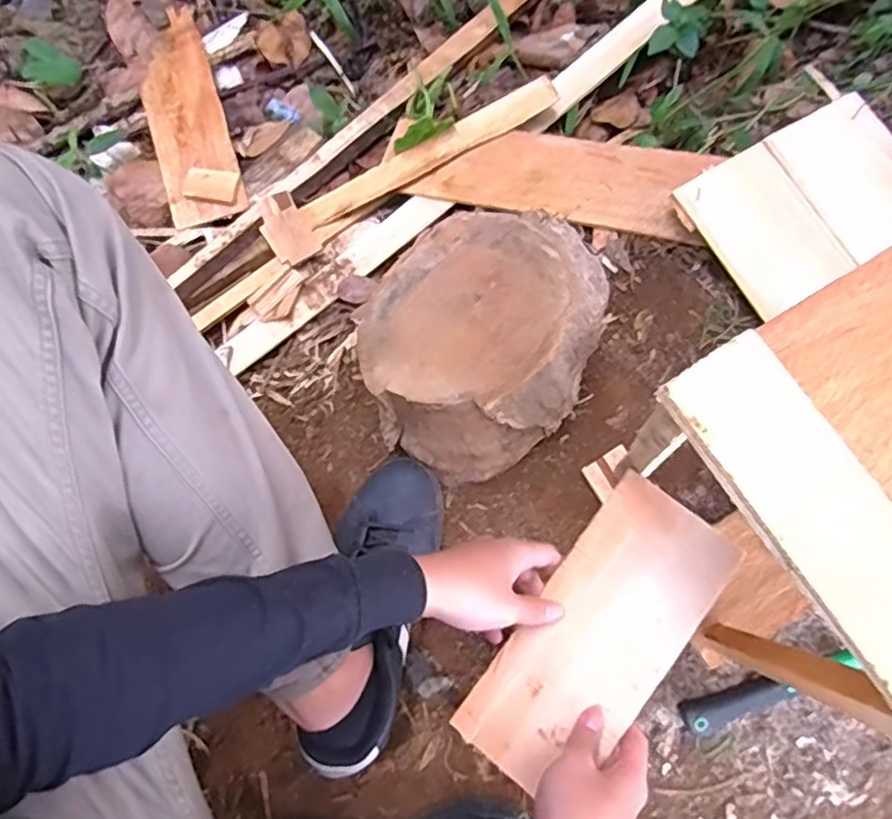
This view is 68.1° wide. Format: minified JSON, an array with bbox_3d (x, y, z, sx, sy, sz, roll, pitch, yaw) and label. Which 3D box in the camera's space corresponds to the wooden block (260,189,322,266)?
[{"bbox_3d":[-0.213,-0.239,0.877,0.058,0.008,0.094,-33,92,-15],"label":"wooden block"}]

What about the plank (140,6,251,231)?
[{"bbox_3d":[-0.376,-0.421,0.950,0.102,0.022,0.334,-18,77,-4],"label":"plank"}]

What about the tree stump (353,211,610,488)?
[{"bbox_3d":[0.034,-0.066,0.603,0.191,0.145,0.235,34,79,8],"label":"tree stump"}]

